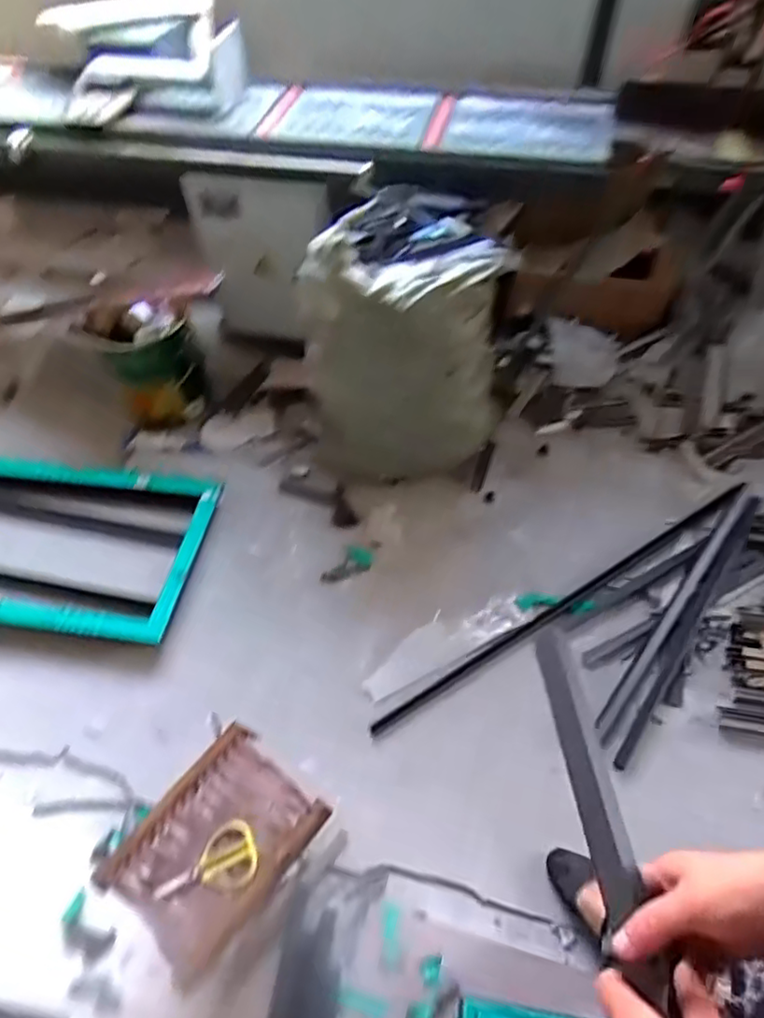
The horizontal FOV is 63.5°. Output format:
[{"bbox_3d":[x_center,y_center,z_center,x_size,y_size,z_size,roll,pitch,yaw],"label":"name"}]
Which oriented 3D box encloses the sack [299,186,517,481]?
[{"bbox_3d":[0.055,-0.346,1.543,0.459,0.679,0.467,-7,53,-4],"label":"sack"}]

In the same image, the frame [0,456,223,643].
[{"bbox_3d":[-0.921,0.080,1.638,0.897,0.068,0.495,7,53,7],"label":"frame"}]

